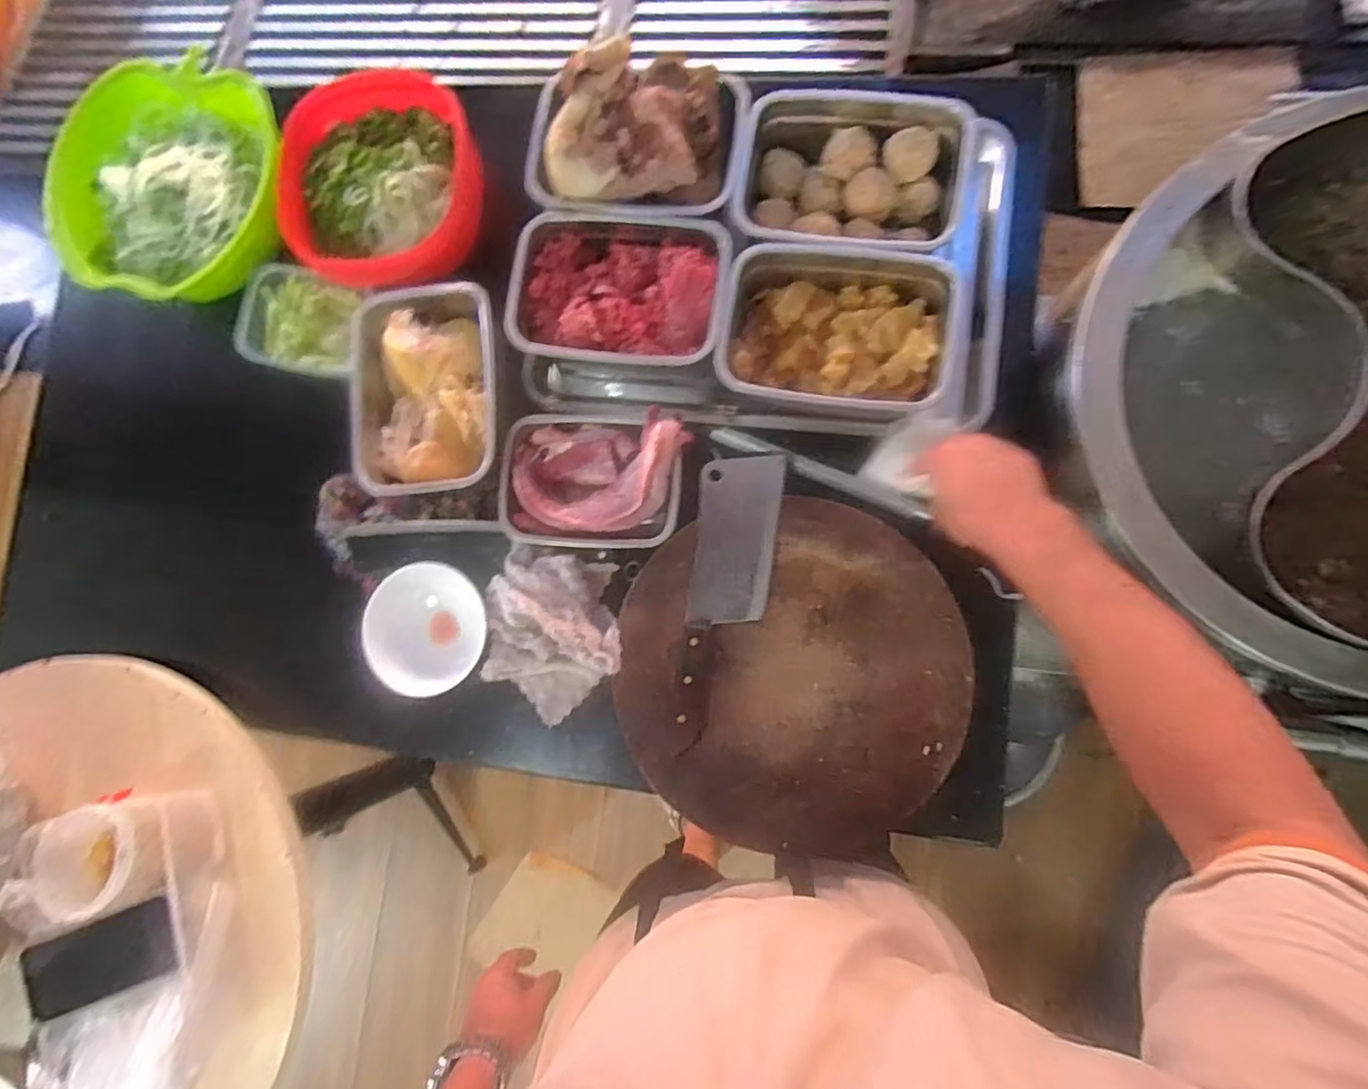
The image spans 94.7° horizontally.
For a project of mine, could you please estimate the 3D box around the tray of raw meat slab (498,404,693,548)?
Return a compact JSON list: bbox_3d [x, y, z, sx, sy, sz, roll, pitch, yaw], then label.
[{"bbox_3d":[-0.096,-0.068,0.657,0.191,0.071,0.135,2,85,8],"label":"tray of raw meat slab"}]

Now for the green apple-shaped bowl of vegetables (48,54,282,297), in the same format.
[{"bbox_3d":[-0.585,-0.405,0.713,0.295,0.088,0.235,-38,81,3],"label":"green apple-shaped bowl of vegetables"}]

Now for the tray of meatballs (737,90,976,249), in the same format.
[{"bbox_3d":[0.166,-0.370,0.635,0.216,0.067,0.156,9,86,9],"label":"tray of meatballs"}]

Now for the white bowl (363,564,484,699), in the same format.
[{"bbox_3d":[-0.275,0.091,0.684,0.119,0.058,0.137,-15,83,6],"label":"white bowl"}]

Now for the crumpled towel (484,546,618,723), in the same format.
[{"bbox_3d":[-0.136,0.098,0.664,0.142,0.060,0.184,3,85,8],"label":"crumpled towel"}]

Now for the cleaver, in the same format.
[{"bbox_3d":[0.045,0.054,0.624,0.082,0.016,0.289,6,85,8],"label":"cleaver"}]

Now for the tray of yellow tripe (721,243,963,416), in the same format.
[{"bbox_3d":[0.150,-0.213,0.631,0.218,0.074,0.158,4,85,8],"label":"tray of yellow tripe"}]

